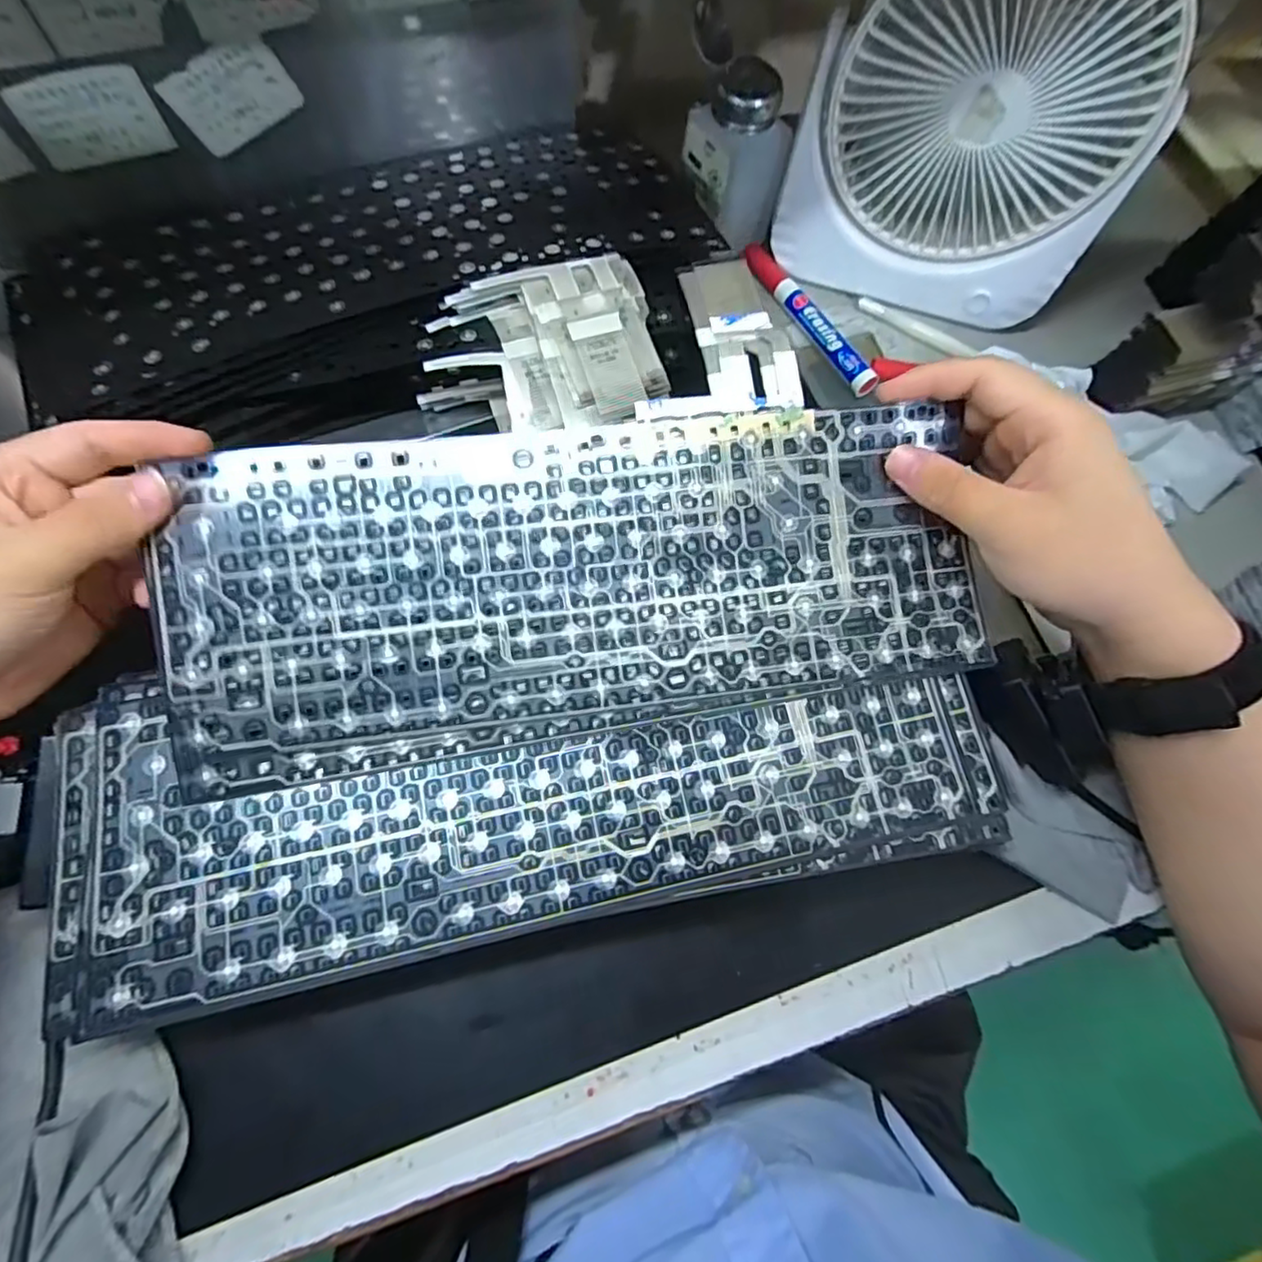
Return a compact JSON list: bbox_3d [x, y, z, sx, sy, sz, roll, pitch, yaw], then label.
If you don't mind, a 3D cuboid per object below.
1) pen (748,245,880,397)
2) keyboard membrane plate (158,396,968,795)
[{"bbox_3d":[0.121,-0.213,0.426,0.015,0.018,0.143,-25,72,-13],"label":"pen"},{"bbox_3d":[-0.019,-0.024,0.266,0.333,0.006,0.126,-9,90,-6],"label":"keyboard membrane plate"}]

